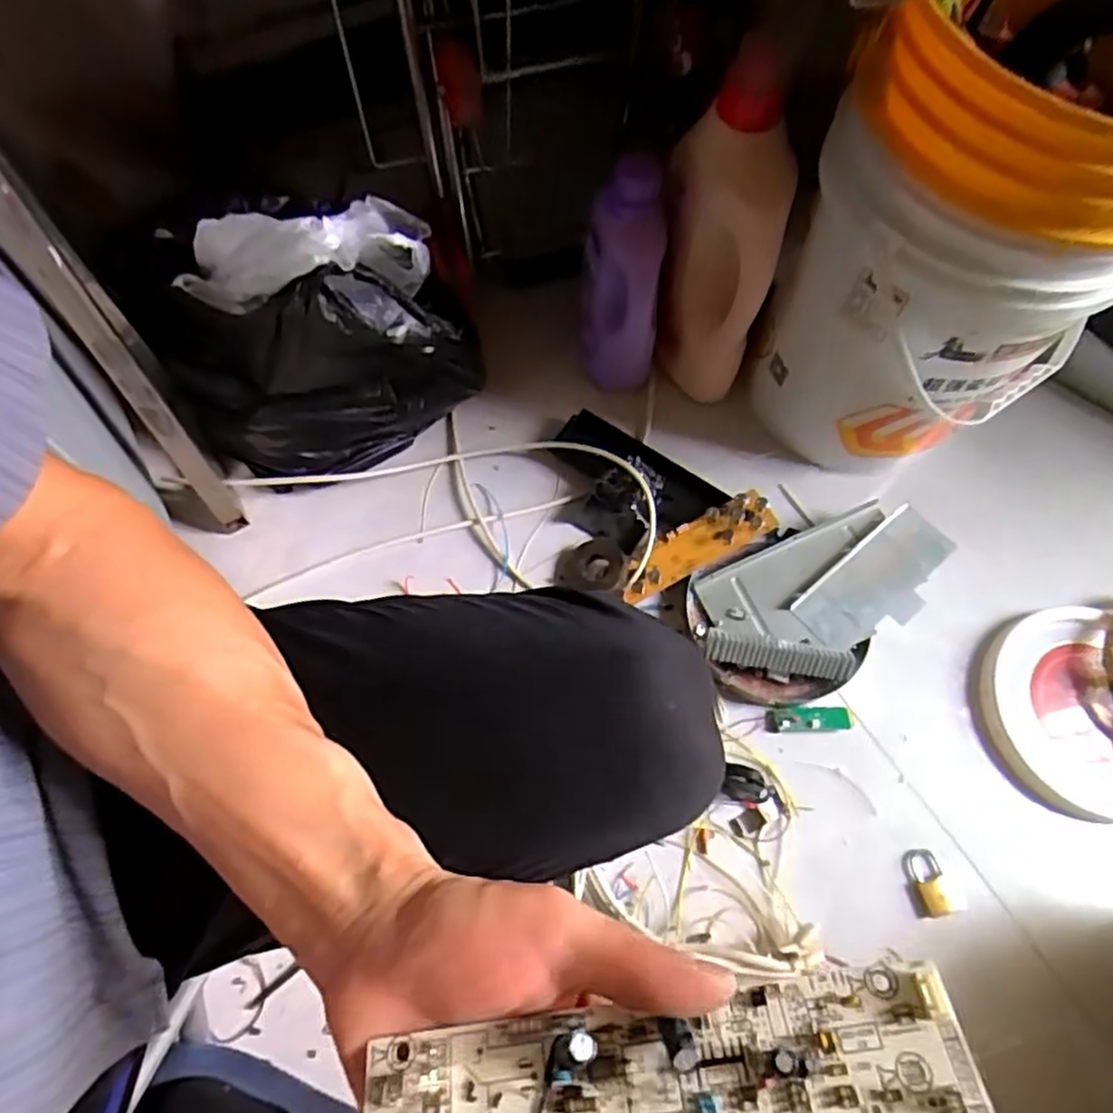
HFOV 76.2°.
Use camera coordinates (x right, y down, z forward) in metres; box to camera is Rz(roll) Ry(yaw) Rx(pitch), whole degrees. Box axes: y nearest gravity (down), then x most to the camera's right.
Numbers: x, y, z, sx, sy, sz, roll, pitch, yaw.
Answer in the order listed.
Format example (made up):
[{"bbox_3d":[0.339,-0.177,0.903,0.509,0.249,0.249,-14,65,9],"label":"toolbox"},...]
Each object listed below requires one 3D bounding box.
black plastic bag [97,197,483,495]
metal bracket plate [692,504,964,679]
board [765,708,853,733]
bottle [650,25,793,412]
[{"bbox_3d":[-0.261,-0.255,0.750,0.317,0.326,0.230,-32,72,-14],"label":"black plastic bag"},{"bbox_3d":[0.301,0.047,0.794,0.297,0.041,0.165,-20,69,-10],"label":"metal bracket plate"},{"bbox_3d":[0.270,0.174,0.756,0.093,0.006,0.024,-2,67,-3],"label":"board"},{"bbox_3d":[0.181,-0.343,0.797,0.114,0.356,0.139,6,67,0],"label":"bottle"}]

